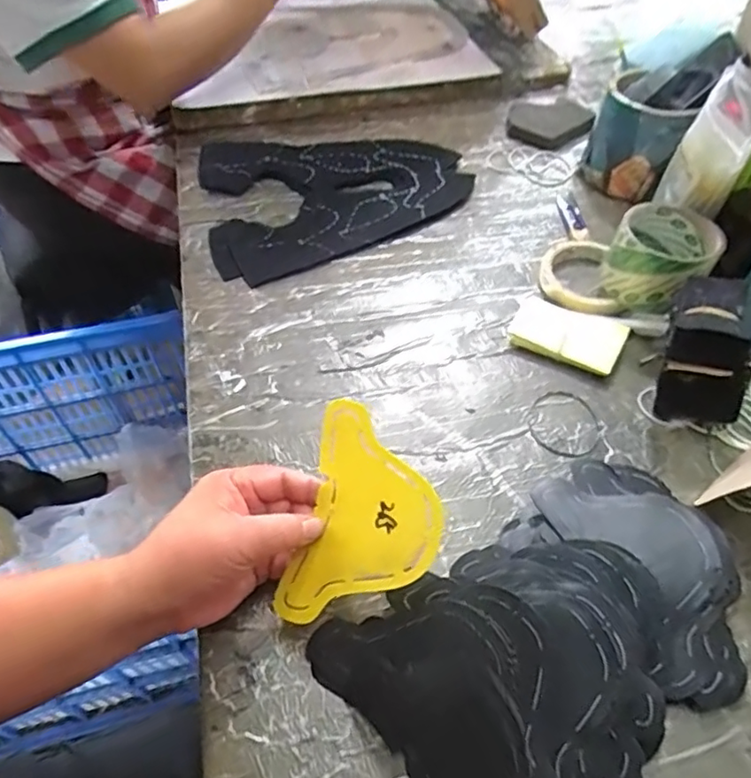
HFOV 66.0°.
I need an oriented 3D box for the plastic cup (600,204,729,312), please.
[{"bbox_3d":[0.259,-0.115,0.532,0.082,0.074,0.093,31,58,22],"label":"plastic cup"}]

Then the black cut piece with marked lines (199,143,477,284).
[{"bbox_3d":[-0.036,-0.221,0.656,0.298,0.013,0.231,-11,55,-11],"label":"black cut piece with marked lines"}]

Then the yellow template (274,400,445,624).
[{"bbox_3d":[-0.005,0.080,0.348,0.087,0.007,0.131,12,80,20],"label":"yellow template"}]

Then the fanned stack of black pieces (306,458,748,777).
[{"bbox_3d":[0.109,0.147,0.345,0.249,0.040,0.156,-27,57,-19],"label":"fanned stack of black pieces"}]

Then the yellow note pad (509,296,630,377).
[{"bbox_3d":[0.171,-0.049,0.518,0.094,0.013,0.062,25,56,19],"label":"yellow note pad"}]

